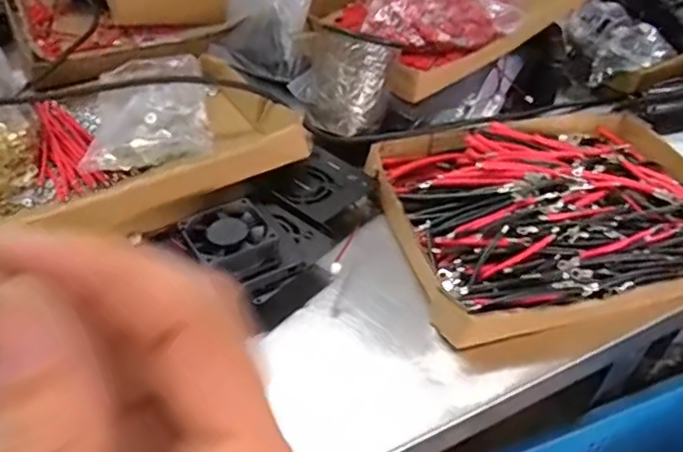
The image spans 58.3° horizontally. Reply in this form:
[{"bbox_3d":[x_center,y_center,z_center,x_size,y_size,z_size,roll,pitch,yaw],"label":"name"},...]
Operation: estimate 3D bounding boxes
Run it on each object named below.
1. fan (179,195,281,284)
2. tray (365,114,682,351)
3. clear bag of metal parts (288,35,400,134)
[{"bbox_3d":[-0.084,0.011,0.468,0.057,0.027,0.065,-22,48,-26],"label":"fan"},{"bbox_3d":[0.201,-0.023,0.553,0.337,0.043,0.255,-13,44,-18],"label":"tray"},{"bbox_3d":[-0.001,-0.144,0.618,0.095,0.097,0.050,16,16,21],"label":"clear bag of metal parts"}]

